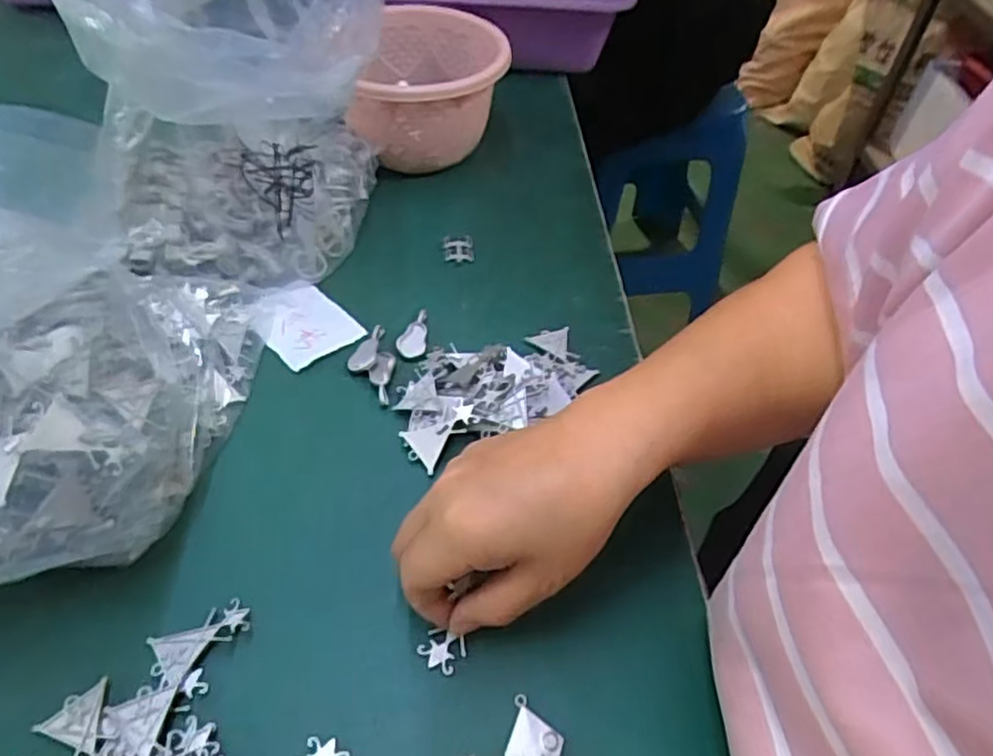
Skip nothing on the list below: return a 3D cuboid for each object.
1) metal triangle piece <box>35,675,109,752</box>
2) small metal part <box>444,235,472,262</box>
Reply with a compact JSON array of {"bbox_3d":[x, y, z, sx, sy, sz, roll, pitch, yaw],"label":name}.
[{"bbox_3d":[-0.180,0.144,0.288,0.026,0.004,0.029,-9,49,-11],"label":"metal triangle piece"},{"bbox_3d":[-0.028,-0.095,0.506,0.020,0.005,0.026,-2,48,-5],"label":"small metal part"}]

